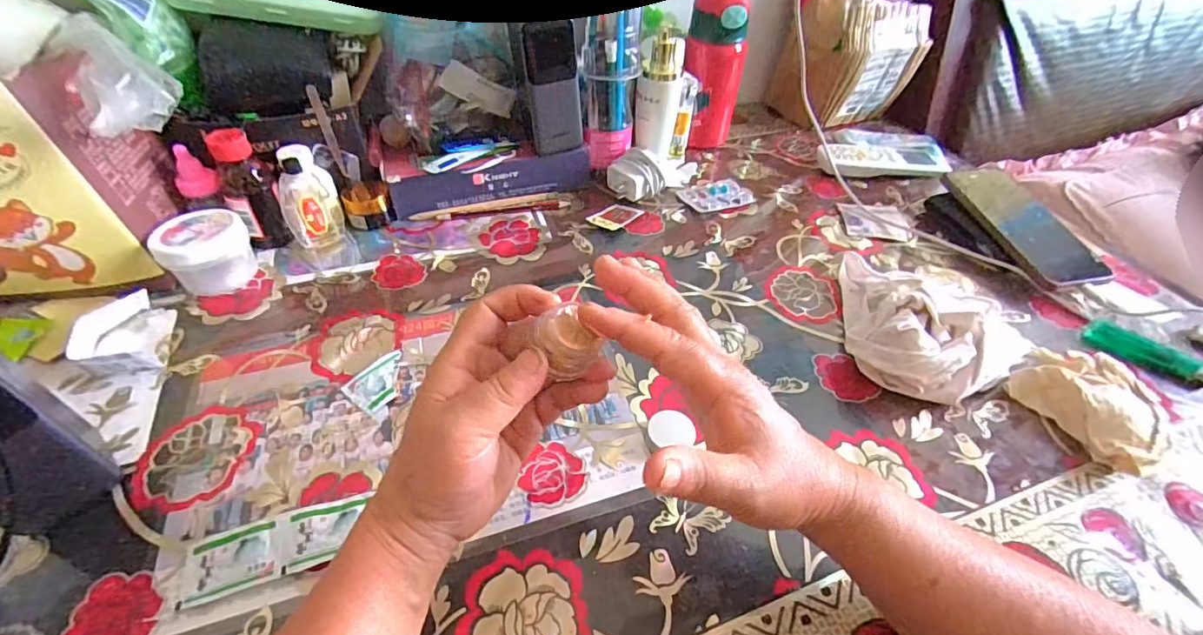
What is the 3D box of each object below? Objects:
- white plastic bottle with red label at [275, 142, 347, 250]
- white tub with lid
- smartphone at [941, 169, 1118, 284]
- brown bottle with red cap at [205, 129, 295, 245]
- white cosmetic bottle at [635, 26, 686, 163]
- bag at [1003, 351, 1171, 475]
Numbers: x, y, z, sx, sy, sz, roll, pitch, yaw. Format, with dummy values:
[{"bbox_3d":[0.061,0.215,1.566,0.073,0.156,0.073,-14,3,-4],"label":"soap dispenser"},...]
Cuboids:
[{"bbox_3d":[-0.277,-0.112,0.483,0.047,0.088,0.040,-22,51,-22],"label":"white plastic bottle with red label"},{"bbox_3d":[-0.344,-0.057,0.448,0.066,0.054,0.060,1,46,-1],"label":"white tub with lid"},{"bbox_3d":[0.435,-0.101,0.528,0.083,0.012,0.170,-13,56,-9],"label":"smartphone"},{"bbox_3d":[-0.320,-0.112,0.465,0.042,0.106,0.039,-27,53,-26],"label":"brown bottle with red cap"},{"bbox_3d":[0.065,-0.243,0.585,0.050,0.141,0.050,8,46,5],"label":"white cosmetic bottle"},{"bbox_3d":[0.378,0.061,0.390,0.086,0.028,0.092,-20,50,-20],"label":"bag"}]

